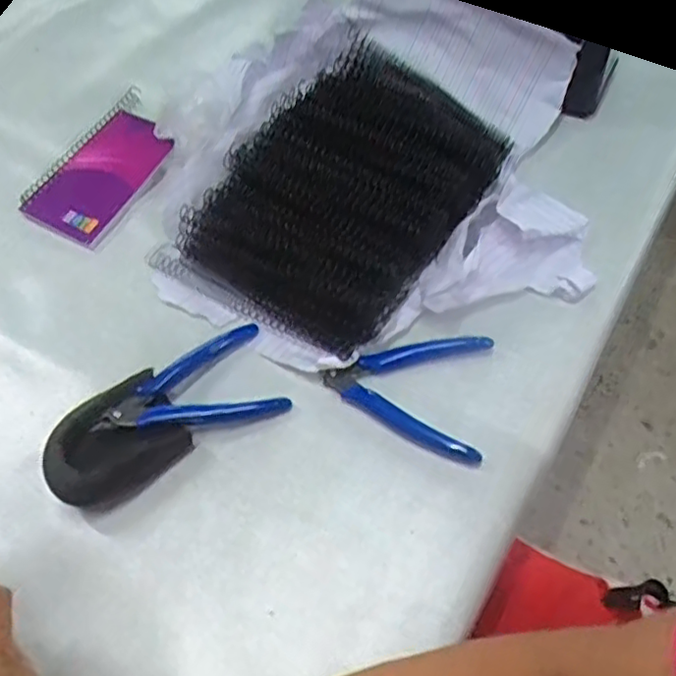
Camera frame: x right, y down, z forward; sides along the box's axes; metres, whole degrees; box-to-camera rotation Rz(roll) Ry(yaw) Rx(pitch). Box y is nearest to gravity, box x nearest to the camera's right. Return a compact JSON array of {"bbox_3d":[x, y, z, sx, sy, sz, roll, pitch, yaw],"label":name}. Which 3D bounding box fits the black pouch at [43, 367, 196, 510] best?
[{"bbox_3d":[-0.137,0.068,0.405,0.080,0.033,0.067,-36,63,-16],"label":"black pouch"}]

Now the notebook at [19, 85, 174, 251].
[{"bbox_3d":[-0.187,-0.141,0.534,0.092,0.010,0.140,27,71,23],"label":"notebook"}]

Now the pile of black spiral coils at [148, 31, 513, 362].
[{"bbox_3d":[0.007,-0.110,0.483,0.164,0.055,0.240,33,67,21],"label":"pile of black spiral coils"}]

